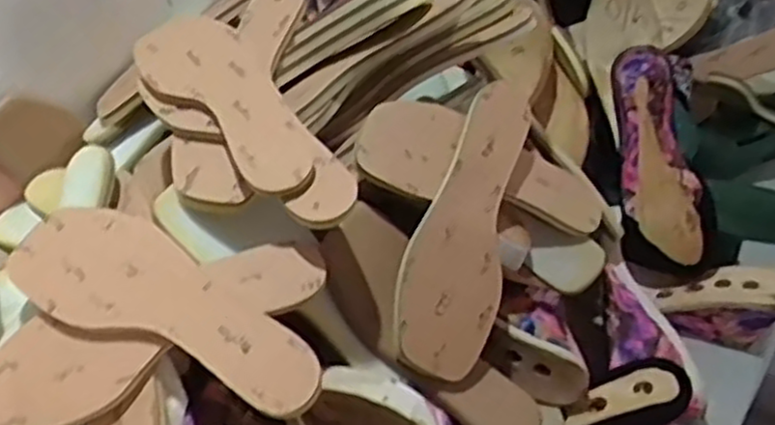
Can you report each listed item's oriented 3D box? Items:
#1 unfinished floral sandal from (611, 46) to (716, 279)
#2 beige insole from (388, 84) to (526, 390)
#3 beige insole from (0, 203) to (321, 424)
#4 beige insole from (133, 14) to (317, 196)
[{"bbox_3d":[0.278,-0.051,0.790,0.083,0.241,0.075,-7,0,-13],"label":"unfinished floral sandal"},{"bbox_3d":[0.063,0.007,0.613,0.083,0.025,0.246,20,79,-23],"label":"beige insole"},{"bbox_3d":[-0.152,0.062,0.524,0.239,0.009,0.083,25,70,14],"label":"beige insole"},{"bbox_3d":[-0.129,-0.096,0.596,0.079,0.014,0.249,-35,54,-14],"label":"beige insole"}]

